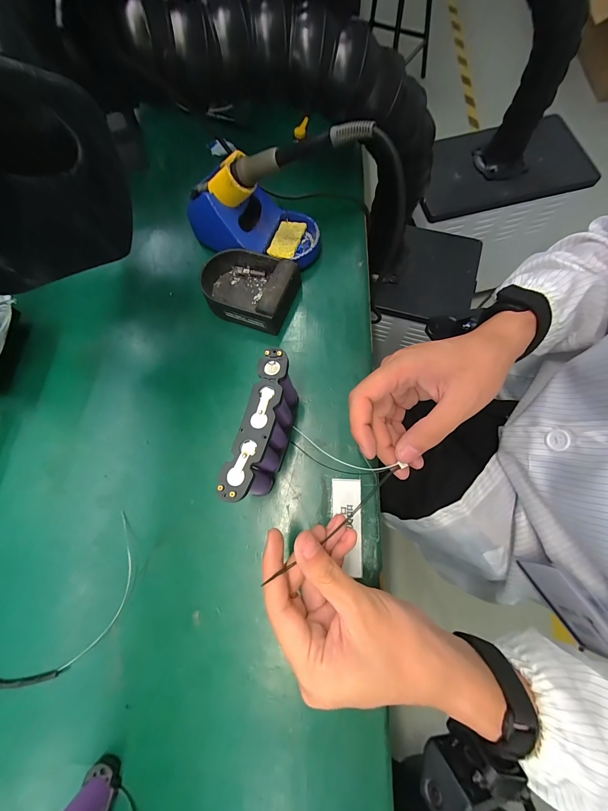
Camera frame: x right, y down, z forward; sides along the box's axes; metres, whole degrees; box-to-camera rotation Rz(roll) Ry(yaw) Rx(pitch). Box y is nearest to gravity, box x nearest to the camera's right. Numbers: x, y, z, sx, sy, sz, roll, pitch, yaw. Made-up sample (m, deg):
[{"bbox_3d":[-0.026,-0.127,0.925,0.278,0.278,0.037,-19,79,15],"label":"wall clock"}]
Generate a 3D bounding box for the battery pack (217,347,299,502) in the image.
[{"bbox_3d":[-0.032,0.023,0.257,0.028,0.079,0.116,15,73,7],"label":"battery pack"}]

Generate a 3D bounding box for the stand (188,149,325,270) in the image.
[{"bbox_3d":[-0.059,-0.217,0.331,0.159,0.088,0.076,12,73,6],"label":"stand"}]

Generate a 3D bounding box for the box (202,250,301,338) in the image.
[{"bbox_3d":[-0.062,-0.132,0.330,0.104,0.038,0.077,19,74,8],"label":"box"}]

